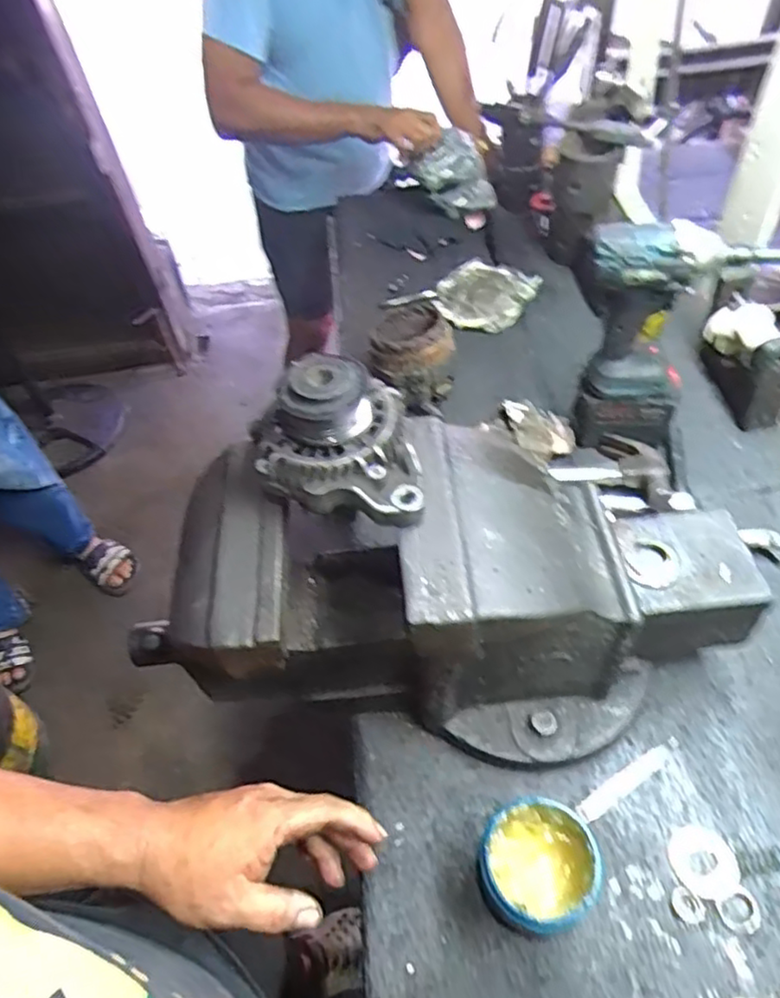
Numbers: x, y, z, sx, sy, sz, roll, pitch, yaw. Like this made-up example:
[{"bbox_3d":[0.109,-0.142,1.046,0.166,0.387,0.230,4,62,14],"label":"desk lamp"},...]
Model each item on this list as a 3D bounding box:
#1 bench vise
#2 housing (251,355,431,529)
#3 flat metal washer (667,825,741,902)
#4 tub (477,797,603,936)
[{"bbox_3d":[0.059,0.091,0.593,0.527,0.240,0.198,-2,52,4],"label":"bench vise"},{"bbox_3d":[-0.040,-0.042,0.488,0.111,0.081,0.106,-14,52,-5],"label":"housing"},{"bbox_3d":[0.274,0.316,0.584,0.054,0.008,0.056,-3,52,3],"label":"flat metal washer"},{"bbox_3d":[0.118,0.305,0.548,0.086,0.104,0.086,-3,52,3],"label":"tub"}]

